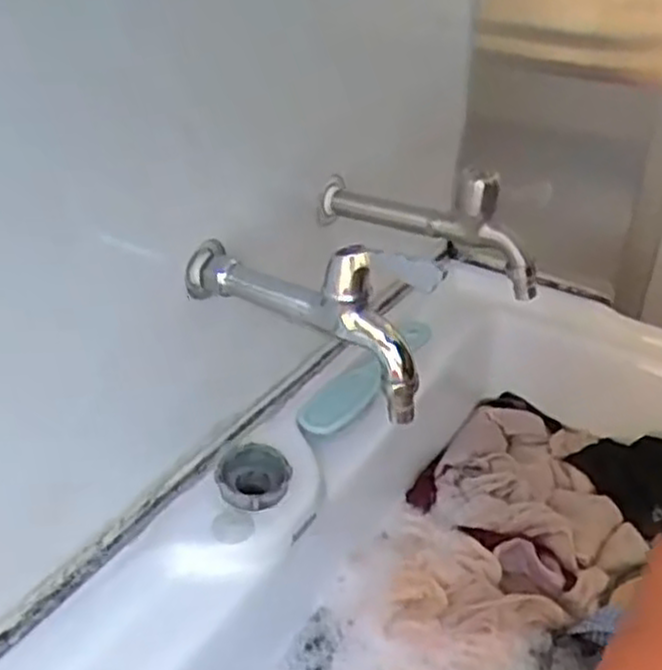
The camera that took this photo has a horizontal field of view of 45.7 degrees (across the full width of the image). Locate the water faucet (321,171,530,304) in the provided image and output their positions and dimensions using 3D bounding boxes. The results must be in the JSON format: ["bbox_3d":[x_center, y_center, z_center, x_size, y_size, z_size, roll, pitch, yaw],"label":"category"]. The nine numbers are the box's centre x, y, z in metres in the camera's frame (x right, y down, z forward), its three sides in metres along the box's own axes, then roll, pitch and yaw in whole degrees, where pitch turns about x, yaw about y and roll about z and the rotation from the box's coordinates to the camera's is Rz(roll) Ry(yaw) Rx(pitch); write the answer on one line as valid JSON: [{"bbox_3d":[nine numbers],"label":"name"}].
[{"bbox_3d":[0.067,-0.090,0.578,0.177,0.079,0.031,24,40,29],"label":"water faucet"}]

